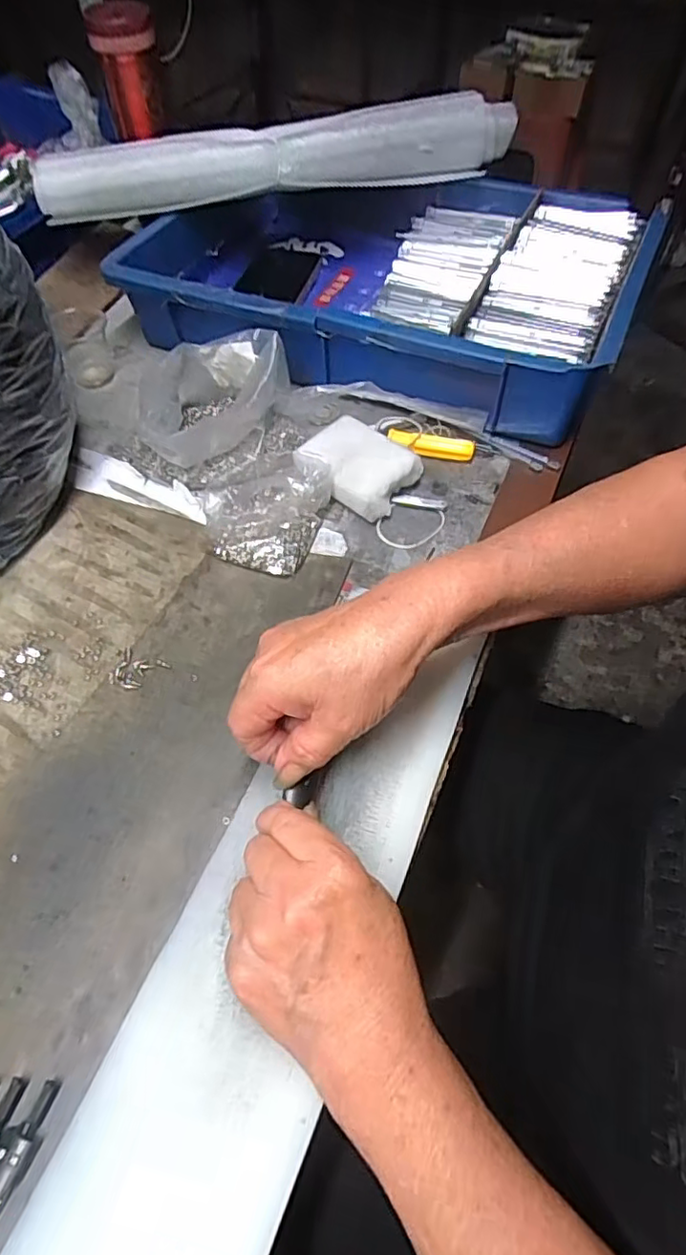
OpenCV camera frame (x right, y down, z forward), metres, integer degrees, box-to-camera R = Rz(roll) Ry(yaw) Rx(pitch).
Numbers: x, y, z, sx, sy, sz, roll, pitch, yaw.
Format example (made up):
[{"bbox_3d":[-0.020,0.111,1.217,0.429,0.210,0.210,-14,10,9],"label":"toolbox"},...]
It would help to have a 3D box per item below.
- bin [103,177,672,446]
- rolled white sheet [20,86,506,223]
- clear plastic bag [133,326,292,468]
[{"bbox_3d":[0.036,-0.314,0.562,0.428,0.091,0.281,16,58,10],"label":"bin"},{"bbox_3d":[-0.057,-0.428,0.546,0.428,0.057,0.034,-7,56,-5],"label":"rolled white sheet"},{"bbox_3d":[-0.100,-0.172,0.475,0.101,0.066,0.108,6,55,7],"label":"clear plastic bag"}]

